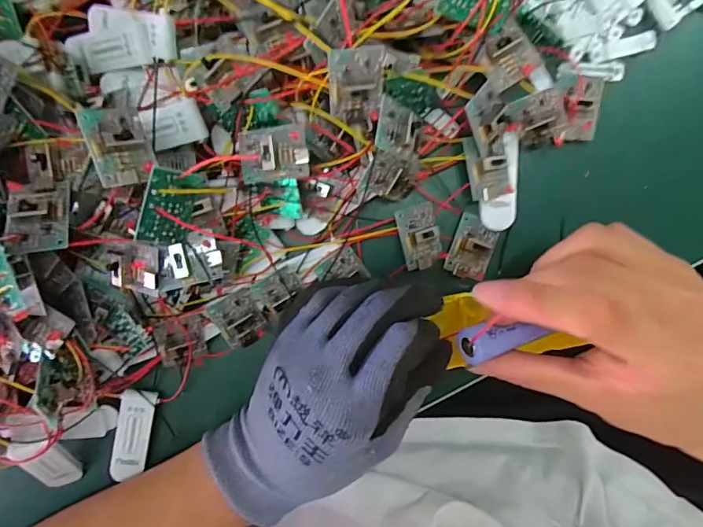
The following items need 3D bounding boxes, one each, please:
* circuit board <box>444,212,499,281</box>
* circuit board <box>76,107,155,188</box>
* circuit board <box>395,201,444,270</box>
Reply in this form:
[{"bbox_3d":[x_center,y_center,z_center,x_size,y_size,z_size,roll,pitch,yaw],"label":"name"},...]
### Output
[{"bbox_3d":[0.072,-0.009,0.263,0.025,0.009,0.034,20,94,2],"label":"circuit board"},{"bbox_3d":[-0.100,-0.051,0.193,0.008,0.025,0.035,-20,85,43],"label":"circuit board"},{"bbox_3d":[0.040,-0.015,0.258,0.023,0.012,0.036,-13,92,3],"label":"circuit board"}]

